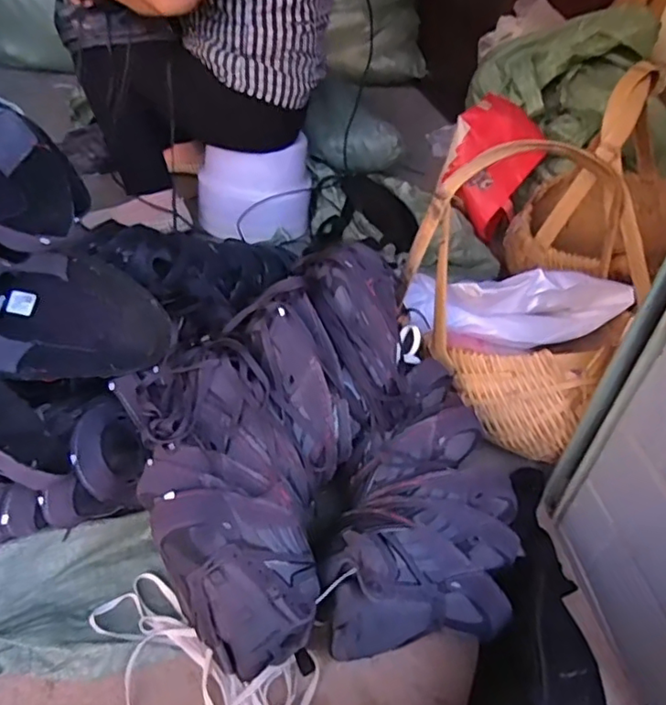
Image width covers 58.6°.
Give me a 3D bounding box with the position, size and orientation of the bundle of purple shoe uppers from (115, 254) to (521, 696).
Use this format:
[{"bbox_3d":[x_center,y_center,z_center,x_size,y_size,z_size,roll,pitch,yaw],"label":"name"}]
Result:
[{"bbox_3d":[0.009,0.134,0.678,0.414,0.134,0.443,-35,94,-27],"label":"bundle of purple shoe uppers"}]

